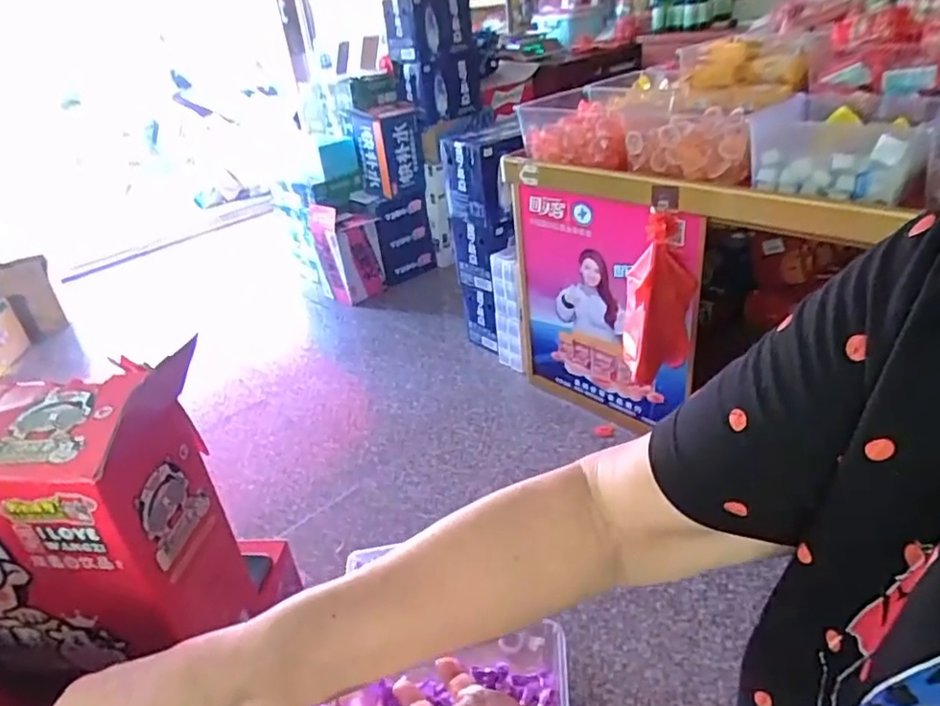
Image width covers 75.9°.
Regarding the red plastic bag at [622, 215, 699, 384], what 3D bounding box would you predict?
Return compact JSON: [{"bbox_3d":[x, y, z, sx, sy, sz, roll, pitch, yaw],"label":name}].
[{"bbox_3d":[0.445,-0.126,1.419,0.146,0.376,0.162,-2,31,10],"label":"red plastic bag"}]

